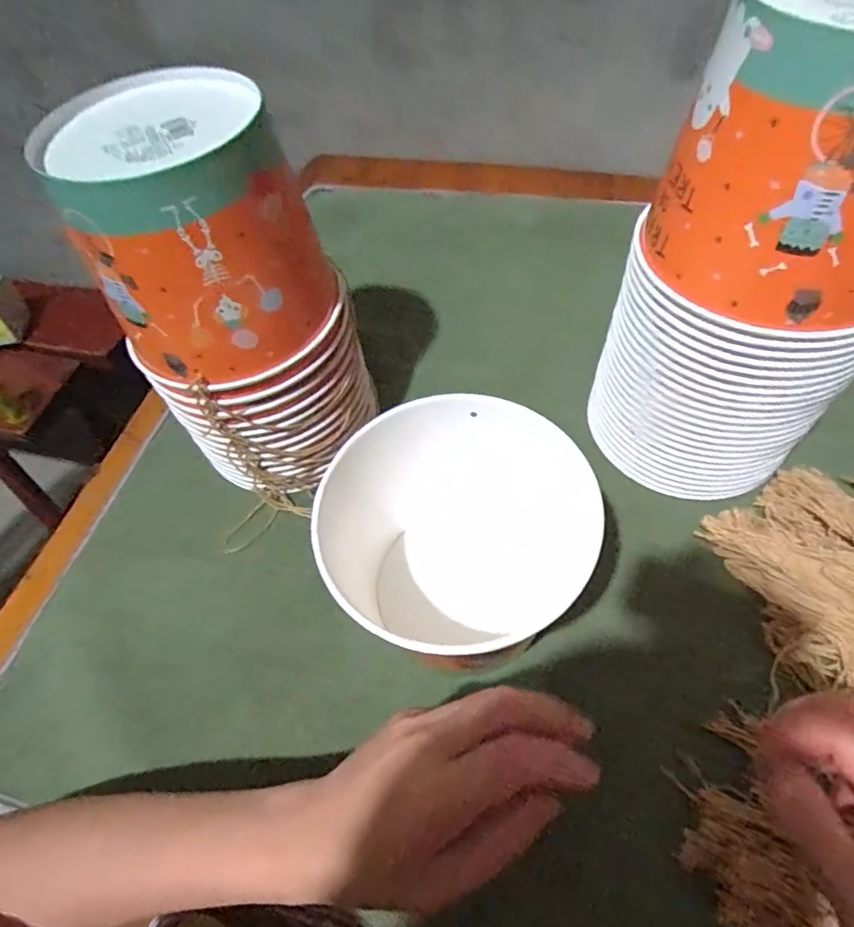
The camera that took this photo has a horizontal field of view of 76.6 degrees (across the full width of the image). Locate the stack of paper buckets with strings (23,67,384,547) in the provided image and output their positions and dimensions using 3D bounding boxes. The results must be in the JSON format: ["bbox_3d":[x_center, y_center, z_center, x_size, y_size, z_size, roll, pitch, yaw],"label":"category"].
[{"bbox_3d":[-0.142,-0.101,0.410,0.149,0.275,0.152,-38,62,-20],"label":"stack of paper buckets with strings"}]

